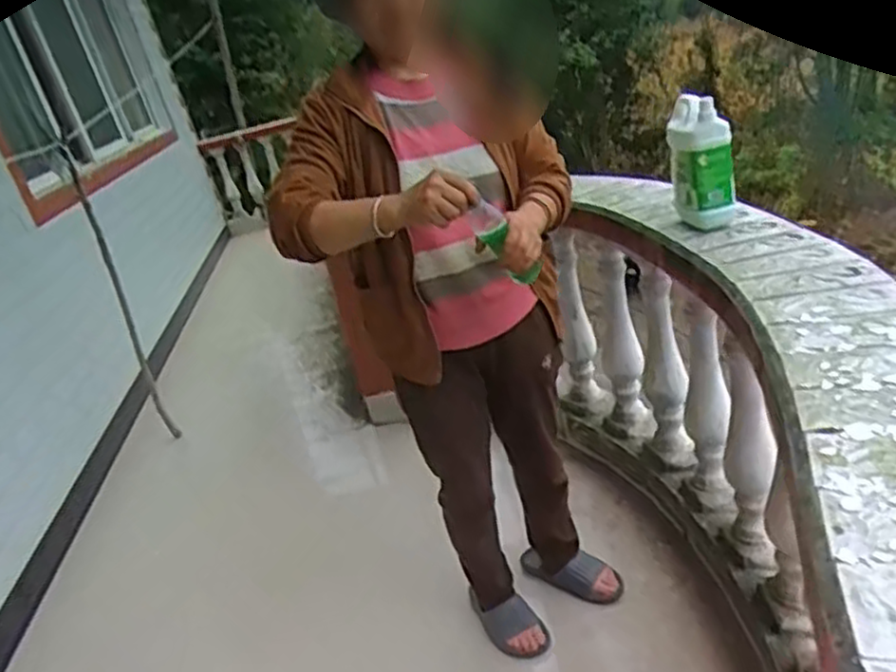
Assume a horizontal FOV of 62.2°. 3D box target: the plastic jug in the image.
[{"bbox_3d":[0.493,-0.331,1.442,0.116,0.252,0.094,-1,23,14],"label":"plastic jug"}]

